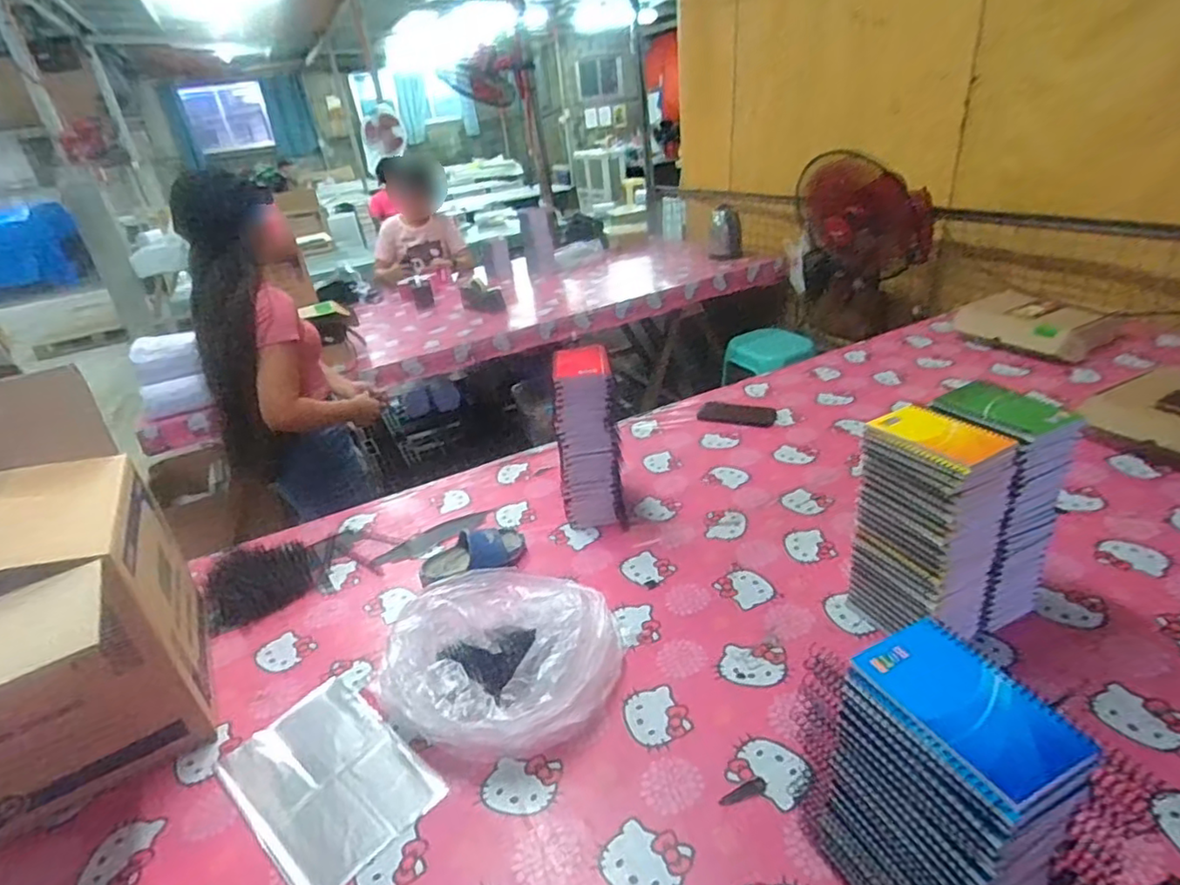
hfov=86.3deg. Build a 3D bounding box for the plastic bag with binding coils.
[{"bbox_3d":[-0.107,0.273,0.811,0.267,0.103,0.267,12,33,32],"label":"plastic bag with binding coils"}]

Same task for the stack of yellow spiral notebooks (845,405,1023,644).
[{"bbox_3d":[0.433,0.113,0.806,0.128,0.288,0.142,-18,30,-21],"label":"stack of yellow spiral notebooks"}]

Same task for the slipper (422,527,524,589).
[{"bbox_3d":[-0.193,0.182,1.040,0.171,0.057,0.083,-9,28,-5],"label":"slipper"}]

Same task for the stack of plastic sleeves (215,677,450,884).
[{"bbox_3d":[-0.310,0.391,0.742,0.263,0.005,0.167,19,37,39],"label":"stack of plastic sleeves"}]

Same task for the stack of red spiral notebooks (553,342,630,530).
[{"bbox_3d":[-0.001,-0.004,1.084,0.106,0.298,0.119,-4,28,5],"label":"stack of red spiral notebooks"}]

